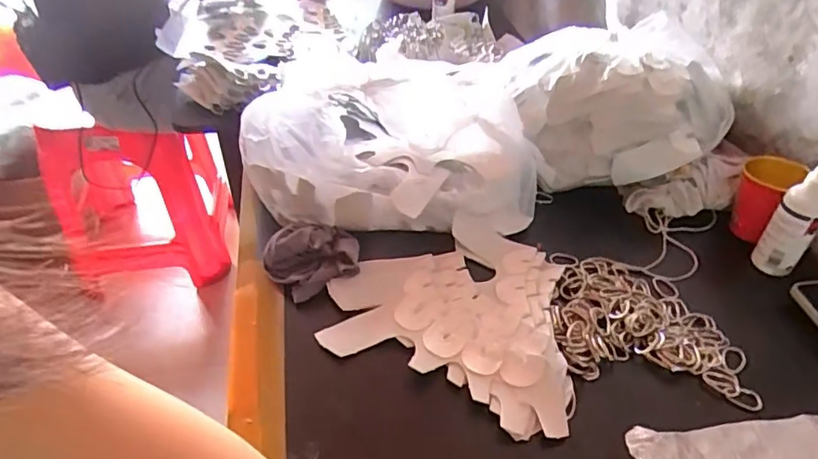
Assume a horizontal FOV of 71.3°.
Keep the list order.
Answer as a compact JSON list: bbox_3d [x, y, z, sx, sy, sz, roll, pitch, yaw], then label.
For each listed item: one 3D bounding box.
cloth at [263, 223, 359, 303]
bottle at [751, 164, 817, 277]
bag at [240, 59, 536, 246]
[{"bbox_3d":[-0.094,0.026,0.566,0.090,0.039,0.074,-19,46,-21],"label":"cloth"},{"bbox_3d":[0.372,-0.009,0.547,0.033,0.126,0.029,7,42,7],"label":"bottle"},{"bbox_3d":[-0.021,-0.097,0.642,0.301,0.120,0.195,0,42,-1],"label":"bag"}]

